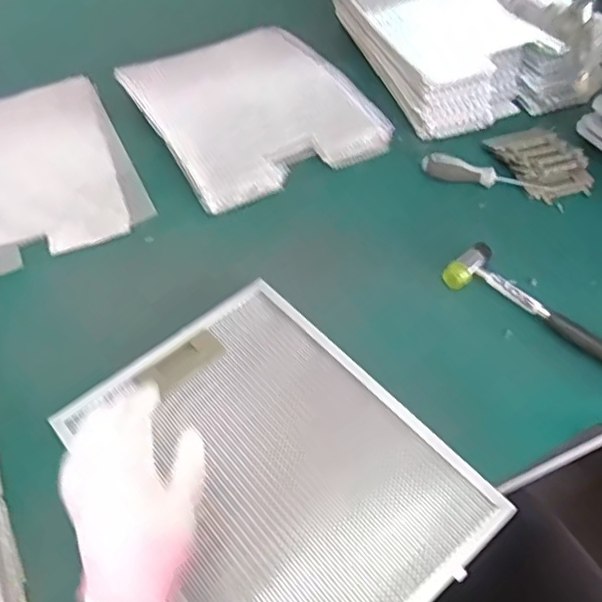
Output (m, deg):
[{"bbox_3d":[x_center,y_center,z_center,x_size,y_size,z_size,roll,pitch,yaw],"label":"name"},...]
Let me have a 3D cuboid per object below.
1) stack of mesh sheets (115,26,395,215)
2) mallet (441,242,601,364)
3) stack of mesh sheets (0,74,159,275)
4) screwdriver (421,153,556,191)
[{"bbox_3d":[-0.066,-0.269,0.857,0.280,0.056,0.311,-27,55,-16],"label":"stack of mesh sheets"},{"bbox_3d":[0.265,0.016,0.636,0.245,0.028,0.056,33,61,25],"label":"mallet"},{"bbox_3d":[-0.363,-0.162,0.786,0.274,0.021,0.302,-24,62,-12],"label":"stack of mesh sheets"},{"bbox_3d":[0.230,-0.154,0.766,0.158,0.031,0.021,13,54,13],"label":"screwdriver"}]

